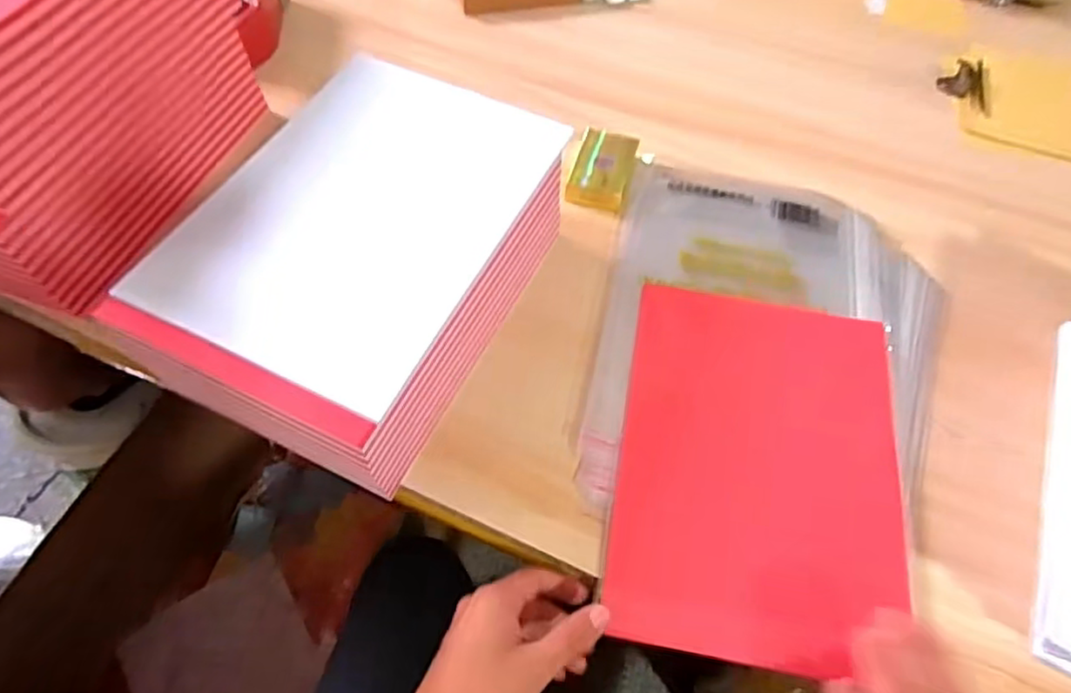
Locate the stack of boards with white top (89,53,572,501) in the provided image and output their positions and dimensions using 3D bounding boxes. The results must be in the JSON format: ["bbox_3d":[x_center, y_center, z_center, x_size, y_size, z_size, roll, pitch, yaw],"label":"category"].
[{"bbox_3d":[-0.128,-0.067,0.524,0.203,0.135,0.310,25,60,13],"label":"stack of boards with white top"}]

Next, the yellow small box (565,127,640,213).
[{"bbox_3d":[0.067,-0.181,0.666,0.056,0.026,0.093,13,58,6],"label":"yellow small box"}]

